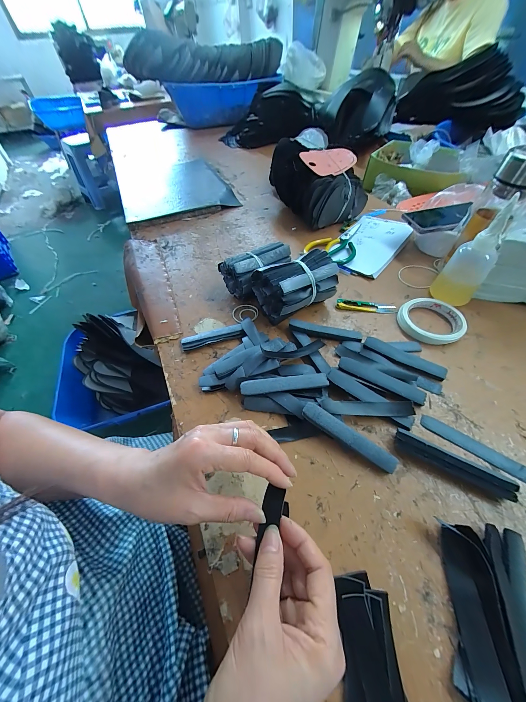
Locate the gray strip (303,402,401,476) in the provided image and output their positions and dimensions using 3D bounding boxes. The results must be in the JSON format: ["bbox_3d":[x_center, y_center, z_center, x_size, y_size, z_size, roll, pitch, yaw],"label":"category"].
[{"bbox_3d":[0.100,0.100,0.296,0.116,0.005,0.021,34,76,16],"label":"gray strip"}]

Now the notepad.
[{"bbox_3d":[0.238,-0.244,0.568,0.126,0.018,0.225,31,60,24],"label":"notepad"}]

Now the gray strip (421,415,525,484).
[{"bbox_3d":[0.251,0.114,0.302,0.115,0.004,0.021,31,60,24],"label":"gray strip"}]

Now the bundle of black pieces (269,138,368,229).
[{"bbox_3d":[0.135,-0.419,0.637,0.150,0.128,0.215,-24,55,-14],"label":"bundle of black pieces"}]

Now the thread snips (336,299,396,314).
[{"bbox_3d":[0.185,-0.081,0.452,0.104,0.009,0.022,2,53,5],"label":"thread snips"}]

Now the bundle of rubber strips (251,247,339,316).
[{"bbox_3d":[0.057,-0.111,0.434,0.123,0.079,0.083,-27,56,-17],"label":"bundle of rubber strips"}]

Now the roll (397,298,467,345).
[{"bbox_3d":[0.276,-0.051,0.417,0.093,0.018,0.090,-2,52,2],"label":"roll"}]

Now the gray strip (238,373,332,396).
[{"bbox_3d":[0.029,0.044,0.337,0.115,0.009,0.021,-7,52,-2],"label":"gray strip"}]

